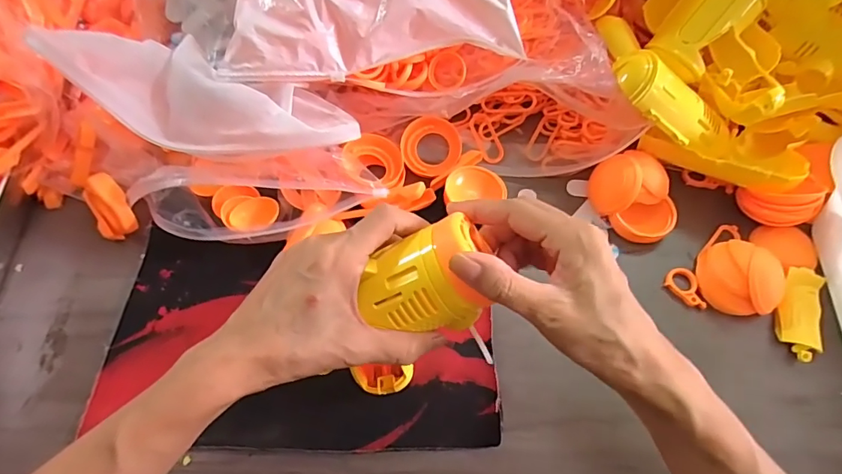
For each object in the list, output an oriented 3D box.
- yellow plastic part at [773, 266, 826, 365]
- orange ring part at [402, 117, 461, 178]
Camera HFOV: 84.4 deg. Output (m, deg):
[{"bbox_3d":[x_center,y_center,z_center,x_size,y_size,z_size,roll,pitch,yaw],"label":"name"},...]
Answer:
[{"bbox_3d":[0.316,0.063,0.383,0.035,0.016,0.076,14,66,8],"label":"yellow plastic part"},{"bbox_3d":[0.010,-0.089,0.459,0.058,0.010,0.060,0,85,1],"label":"orange ring part"}]

